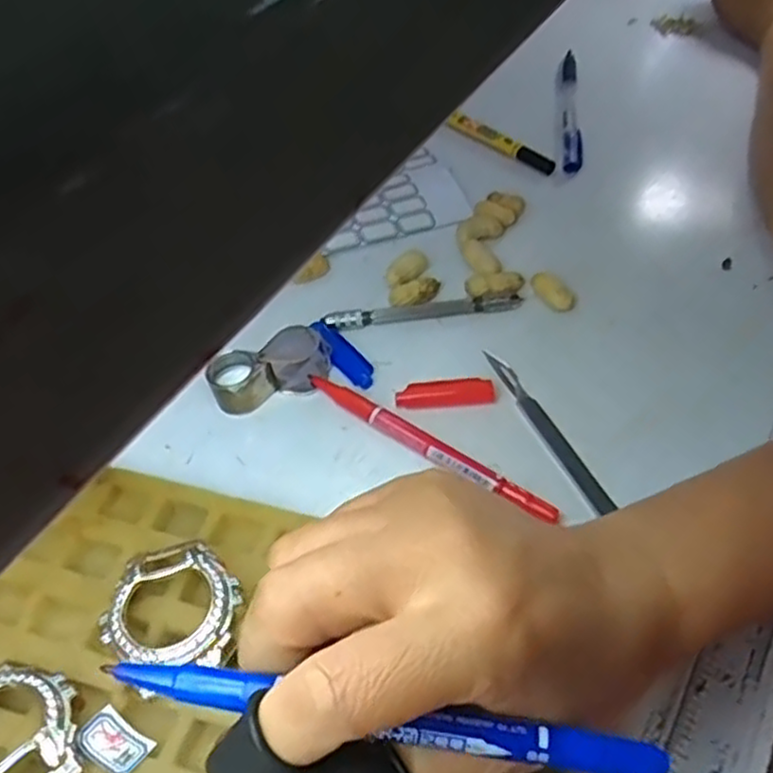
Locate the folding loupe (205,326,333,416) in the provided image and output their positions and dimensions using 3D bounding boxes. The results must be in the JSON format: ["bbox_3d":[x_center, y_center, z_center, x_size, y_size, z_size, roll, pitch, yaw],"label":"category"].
[{"bbox_3d":[-0.055,-0.009,0.353,0.060,0.026,0.022,-22,51,-16],"label":"folding loupe"}]

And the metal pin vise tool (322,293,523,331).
[{"bbox_3d":[0.019,-0.040,0.384,0.102,0.007,0.011,-7,49,-3],"label":"metal pin vise tool"}]

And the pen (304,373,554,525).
[{"bbox_3d":[0.017,0.026,0.329,0.130,0.009,0.011,28,56,24],"label":"pen"}]

